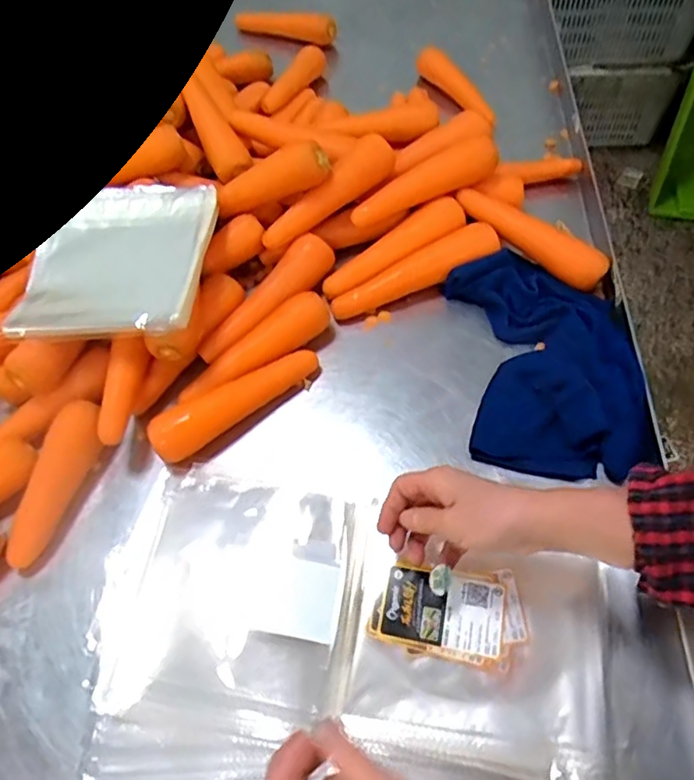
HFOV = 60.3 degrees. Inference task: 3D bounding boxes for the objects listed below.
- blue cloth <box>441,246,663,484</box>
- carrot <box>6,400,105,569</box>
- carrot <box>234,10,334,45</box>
[{"bbox_3d":[0.202,-0.041,0.621,0.168,0.043,0.276,-3,59,3],"label":"blue cloth"},{"bbox_3d":[-0.287,0.090,0.591,0.047,0.038,0.166,14,75,12],"label":"carrot"},{"bbox_3d":[-0.107,-0.625,1.020,0.178,0.037,0.032,15,60,12],"label":"carrot"}]

